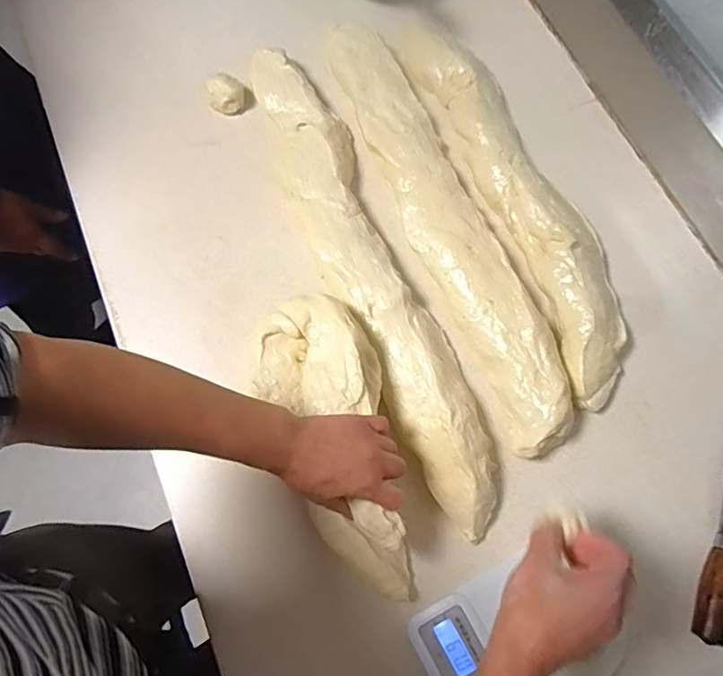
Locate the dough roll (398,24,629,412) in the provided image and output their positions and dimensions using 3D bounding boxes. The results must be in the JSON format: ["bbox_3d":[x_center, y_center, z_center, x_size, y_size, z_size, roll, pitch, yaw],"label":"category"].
[{"bbox_3d":[0.201,-0.194,0.669,0.117,0.049,0.572,-21,73,-7],"label":"dough roll"}]

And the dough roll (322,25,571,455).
[{"bbox_3d":[0.096,-0.156,0.657,0.117,0.053,0.626,-21,73,-7],"label":"dough roll"}]

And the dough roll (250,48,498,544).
[{"bbox_3d":[0.003,-0.092,0.631,0.115,0.055,0.671,-21,73,-7],"label":"dough roll"}]

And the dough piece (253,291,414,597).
[{"bbox_3d":[-0.020,0.110,0.540,0.125,0.084,0.320,-20,79,-7],"label":"dough piece"}]

